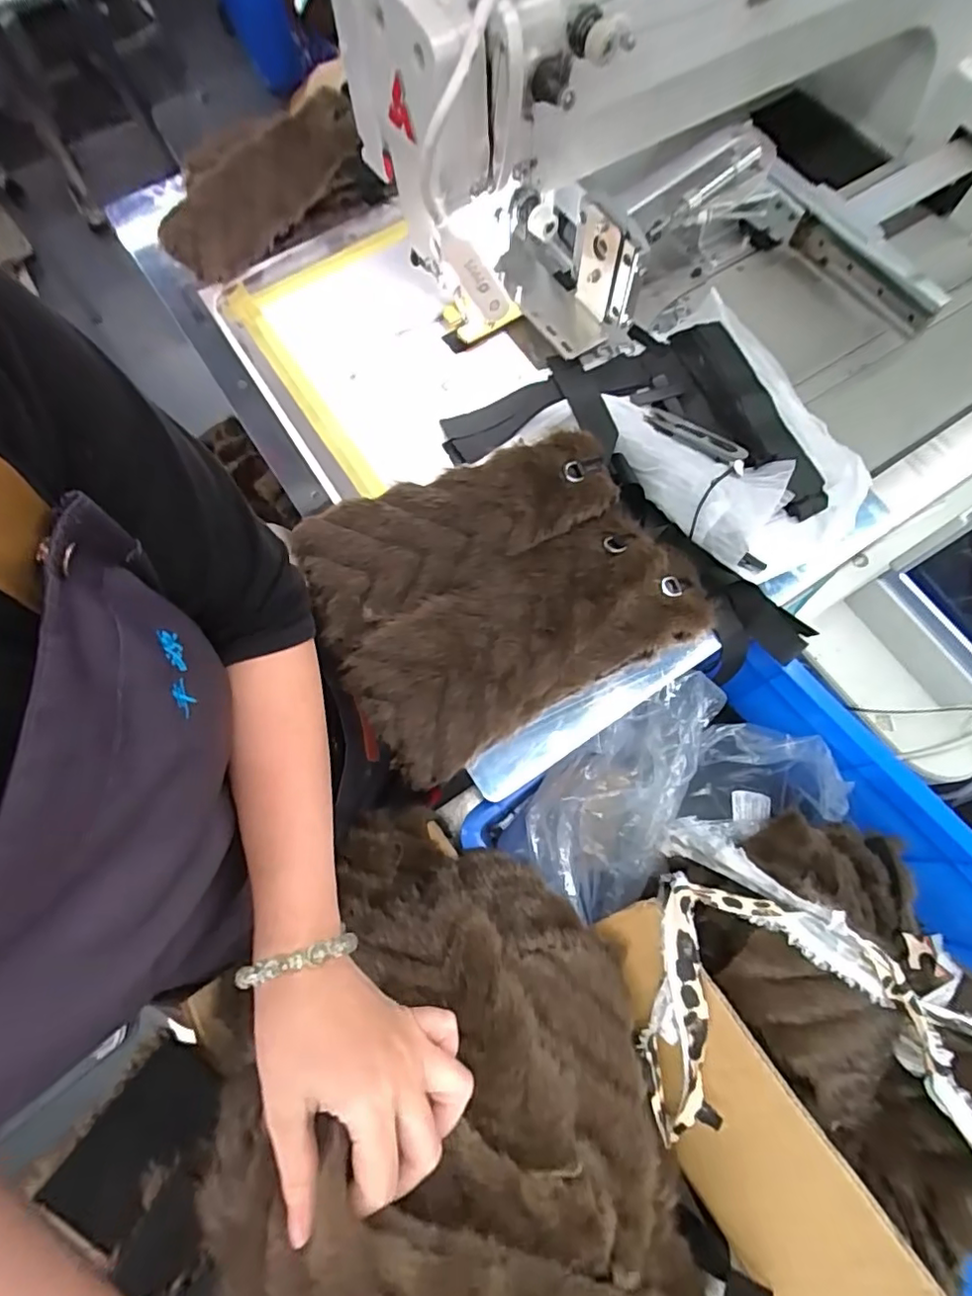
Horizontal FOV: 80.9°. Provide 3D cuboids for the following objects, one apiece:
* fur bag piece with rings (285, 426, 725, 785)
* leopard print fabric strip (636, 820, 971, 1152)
[{"bbox_3d":[0.011,-0.054,0.471,0.282,0.064,0.219,-29,73,-8],"label":"fur bag piece with rings"},{"bbox_3d":[0.255,0.259,0.421,0.281,0.127,0.211,12,72,5],"label":"leopard print fabric strip"}]

